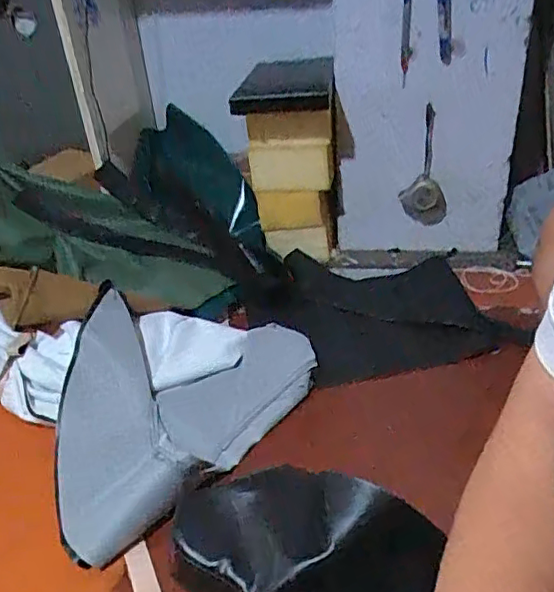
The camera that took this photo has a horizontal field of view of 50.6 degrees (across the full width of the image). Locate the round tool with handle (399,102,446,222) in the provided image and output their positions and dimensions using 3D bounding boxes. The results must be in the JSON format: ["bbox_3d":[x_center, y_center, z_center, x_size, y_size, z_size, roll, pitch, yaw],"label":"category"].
[{"bbox_3d":[0.275,-0.233,1.084,0.086,0.219,0.019,-1,31,5],"label":"round tool with handle"}]

